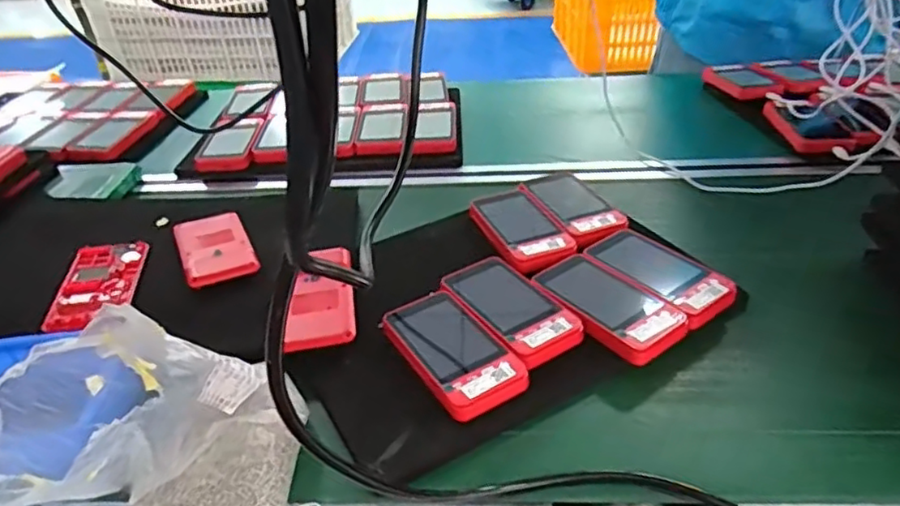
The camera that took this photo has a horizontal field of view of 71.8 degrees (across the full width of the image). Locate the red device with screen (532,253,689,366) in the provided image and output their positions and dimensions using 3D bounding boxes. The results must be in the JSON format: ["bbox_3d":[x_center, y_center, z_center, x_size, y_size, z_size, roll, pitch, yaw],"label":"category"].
[{"bbox_3d":[0.124,0.040,0.503,0.073,0.016,0.120,-24,40,-30],"label":"red device with screen"}]

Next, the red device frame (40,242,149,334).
[{"bbox_3d":[-0.306,0.026,0.543,0.061,0.011,0.112,-6,36,-6],"label":"red device frame"}]

